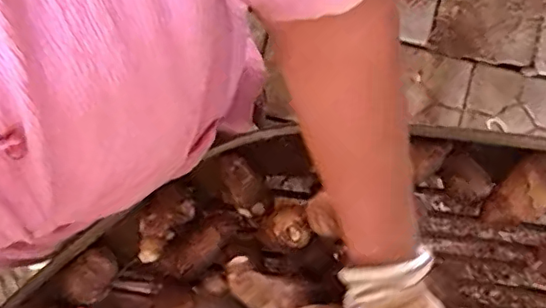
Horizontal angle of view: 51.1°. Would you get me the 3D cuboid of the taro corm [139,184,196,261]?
[{"bbox_3d":[-0.103,0.062,0.528,0.039,0.032,0.072,41,87,5],"label":"taro corm"}]

